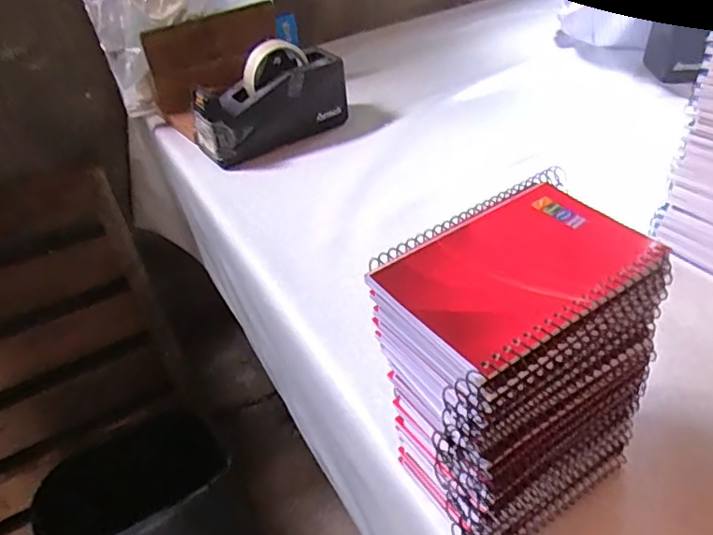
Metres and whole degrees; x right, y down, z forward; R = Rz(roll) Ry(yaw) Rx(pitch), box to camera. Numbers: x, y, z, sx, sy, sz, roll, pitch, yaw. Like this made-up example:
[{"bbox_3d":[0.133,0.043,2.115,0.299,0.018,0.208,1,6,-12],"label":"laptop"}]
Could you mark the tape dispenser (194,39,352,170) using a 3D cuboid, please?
[{"bbox_3d":[-0.112,-0.220,0.754,0.201,0.110,0.069,-23,43,-20],"label":"tape dispenser"}]

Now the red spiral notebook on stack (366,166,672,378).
[{"bbox_3d":[0.078,-0.006,0.290,0.132,0.009,0.096,-26,44,-23],"label":"red spiral notebook on stack"}]

